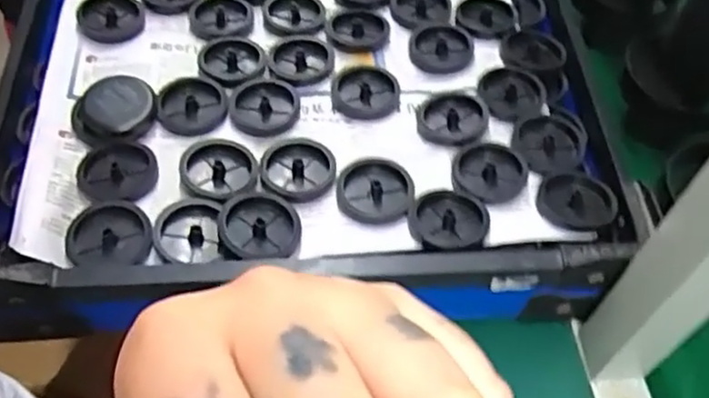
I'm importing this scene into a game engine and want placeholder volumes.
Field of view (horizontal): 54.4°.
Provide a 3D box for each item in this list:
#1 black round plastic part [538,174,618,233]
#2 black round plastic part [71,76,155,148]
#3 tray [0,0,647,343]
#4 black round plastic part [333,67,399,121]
[{"bbox_3d":[0.156,0.003,0.482,0.051,0.010,0.051,2,55,-3],"label":"black round plastic part"},{"bbox_3d":[-0.176,-0.063,0.506,0.058,0.018,0.054,2,55,-3],"label":"black round plastic part"},{"bbox_3d":[-0.040,-0.181,0.613,0.451,0.060,0.612,1,55,-4],"label":"tray"},{"bbox_3d":[0.009,-0.084,0.551,0.052,0.008,0.051,2,55,-3],"label":"black round plastic part"}]

